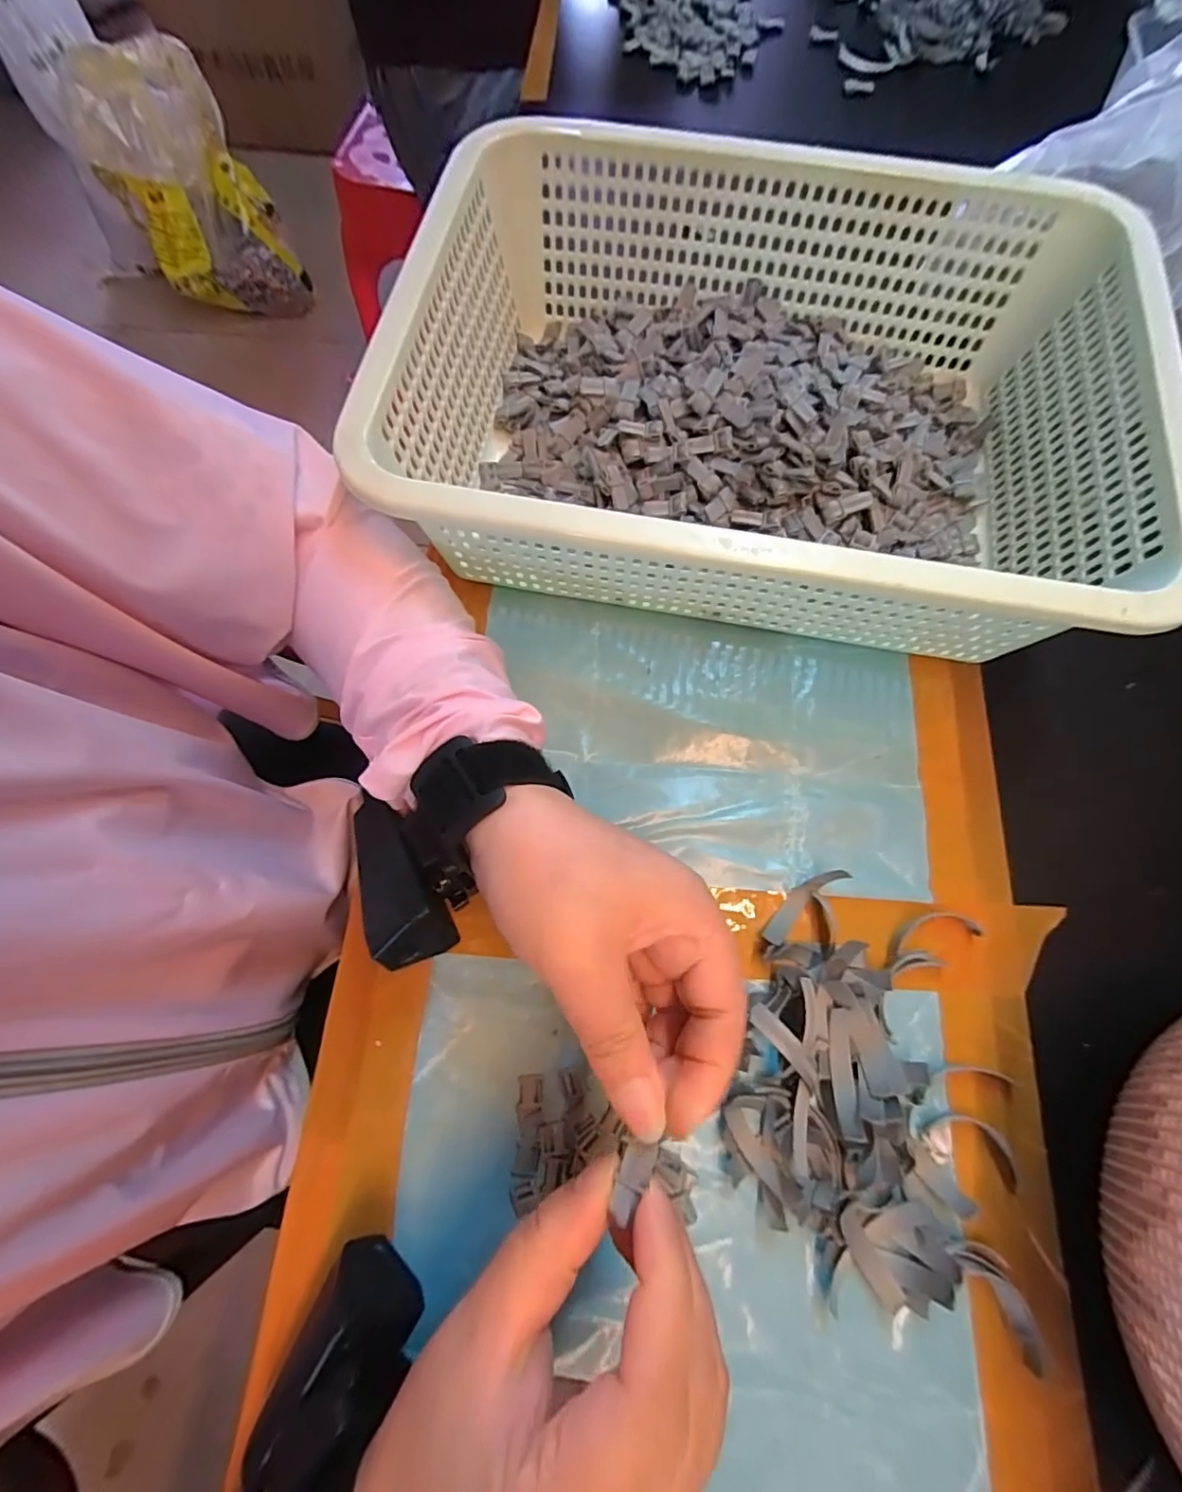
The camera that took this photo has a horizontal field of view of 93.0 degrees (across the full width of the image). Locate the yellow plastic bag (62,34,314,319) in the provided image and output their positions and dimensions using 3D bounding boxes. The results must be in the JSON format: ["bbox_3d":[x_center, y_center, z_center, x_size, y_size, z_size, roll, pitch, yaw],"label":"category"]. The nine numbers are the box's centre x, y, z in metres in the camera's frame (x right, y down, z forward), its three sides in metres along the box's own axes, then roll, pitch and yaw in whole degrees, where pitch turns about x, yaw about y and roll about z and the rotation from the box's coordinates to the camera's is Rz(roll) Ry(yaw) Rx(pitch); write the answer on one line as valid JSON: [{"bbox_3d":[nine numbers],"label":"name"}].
[{"bbox_3d":[-0.851,-1.179,1.210,0.290,0.360,0.231,-20,74,-7],"label":"yellow plastic bag"}]

